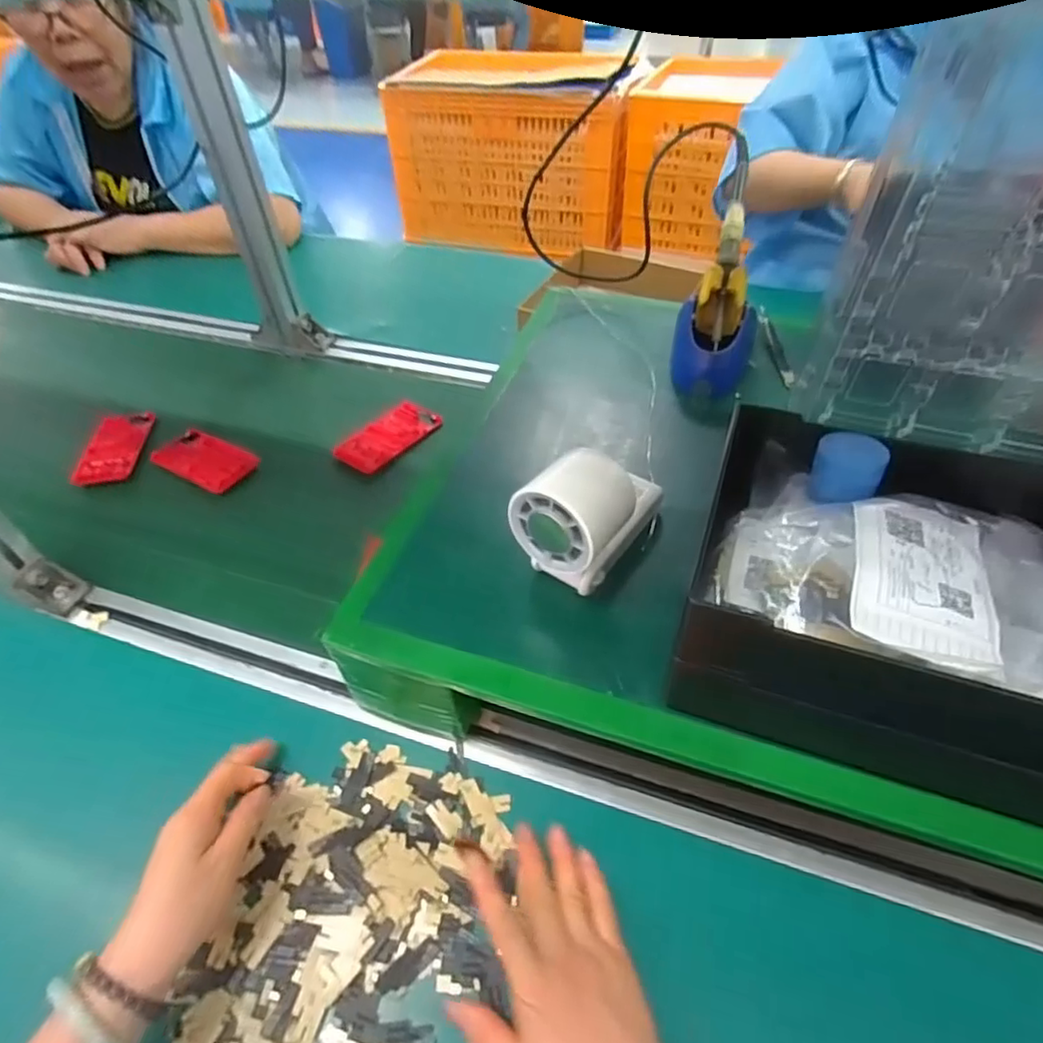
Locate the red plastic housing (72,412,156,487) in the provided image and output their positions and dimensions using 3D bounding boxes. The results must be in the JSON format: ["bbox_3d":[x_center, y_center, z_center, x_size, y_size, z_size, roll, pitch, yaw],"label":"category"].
[{"bbox_3d":[-0.467,-0.083,0.713,0.057,0.020,0.114,-4,48,-2],"label":"red plastic housing"}]

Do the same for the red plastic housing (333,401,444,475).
[{"bbox_3d":[-0.154,-0.098,0.718,0.060,0.009,0.119,34,58,28],"label":"red plastic housing"}]

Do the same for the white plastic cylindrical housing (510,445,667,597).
[{"bbox_3d":[0.050,-0.010,0.428,0.060,0.098,0.116,27,54,25],"label":"white plastic cylindrical housing"}]

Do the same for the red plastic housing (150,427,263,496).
[{"bbox_3d":[-0.351,-0.070,0.695,0.113,0.011,0.068,23,53,21],"label":"red plastic housing"}]

